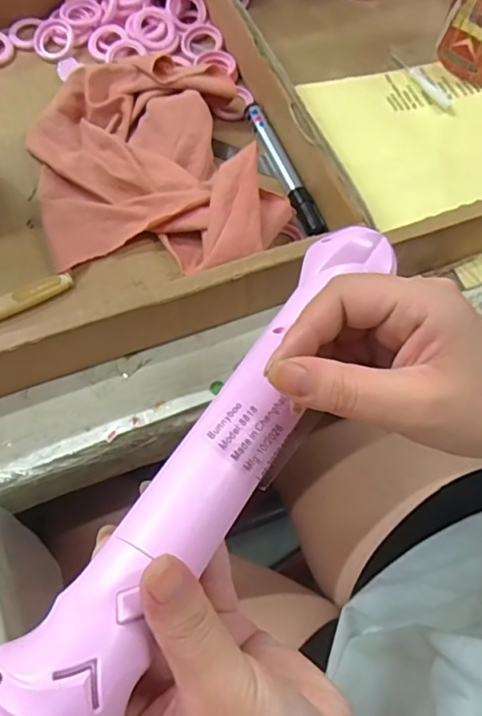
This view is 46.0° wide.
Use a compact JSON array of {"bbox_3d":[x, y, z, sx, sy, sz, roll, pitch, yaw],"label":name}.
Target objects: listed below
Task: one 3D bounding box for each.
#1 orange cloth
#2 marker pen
[{"bbox_3d":[-0.071,-0.147,0.427,0.167,0.043,0.215,-16,68,-8],"label":"orange cloth"},{"bbox_3d":[0.032,-0.148,0.447,0.018,0.016,0.140,-21,68,-10],"label":"marker pen"}]

